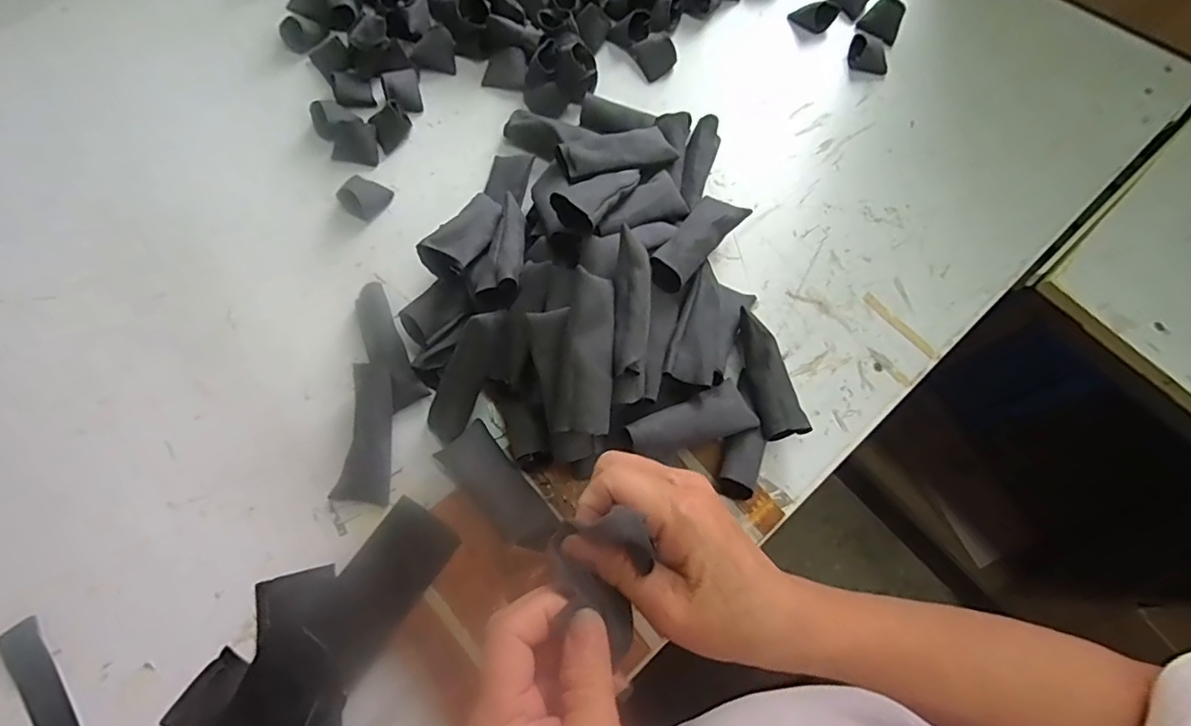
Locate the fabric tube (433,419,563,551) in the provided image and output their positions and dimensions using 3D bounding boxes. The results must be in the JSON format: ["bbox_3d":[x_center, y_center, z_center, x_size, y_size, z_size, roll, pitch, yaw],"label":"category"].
[{"bbox_3d":[-0.071,0.094,0.422,0.040,0.016,0.104,-41,75,-14],"label":"fabric tube"}]

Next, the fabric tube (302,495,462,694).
[{"bbox_3d":[-0.155,0.158,0.405,0.059,0.007,0.114,35,73,11],"label":"fabric tube"}]

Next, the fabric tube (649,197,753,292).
[{"bbox_3d":[0.080,-0.100,0.446,0.036,0.026,0.107,35,59,12],"label":"fabric tube"}]

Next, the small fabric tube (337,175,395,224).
[{"bbox_3d":[-0.208,-0.152,0.509,0.033,0.021,0.040,38,74,12],"label":"small fabric tube"}]

